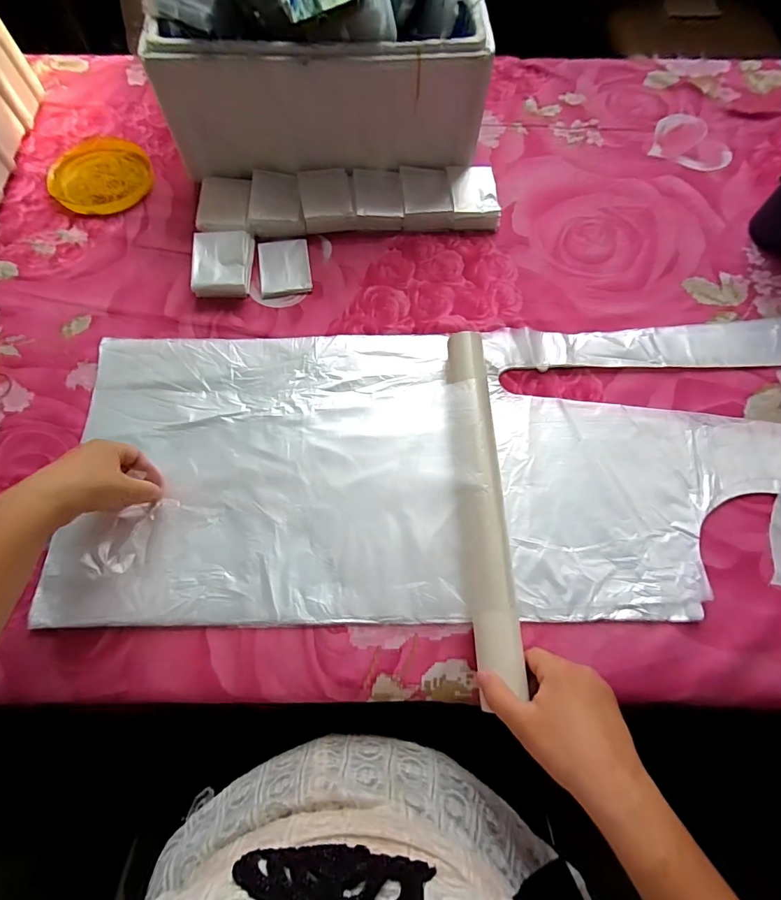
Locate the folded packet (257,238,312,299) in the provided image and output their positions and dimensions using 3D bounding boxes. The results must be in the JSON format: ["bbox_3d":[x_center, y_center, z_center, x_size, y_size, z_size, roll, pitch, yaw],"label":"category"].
[{"bbox_3d":[-0.135,-0.234,0.553,0.064,0.006,0.086,-8,67,-4],"label":"folded packet"}]

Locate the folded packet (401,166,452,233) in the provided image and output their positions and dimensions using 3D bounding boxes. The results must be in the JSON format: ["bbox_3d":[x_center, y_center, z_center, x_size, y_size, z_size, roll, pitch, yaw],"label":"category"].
[{"bbox_3d":[0.048,-0.340,0.588,0.064,0.029,0.093,-3,67,-2],"label":"folded packet"}]

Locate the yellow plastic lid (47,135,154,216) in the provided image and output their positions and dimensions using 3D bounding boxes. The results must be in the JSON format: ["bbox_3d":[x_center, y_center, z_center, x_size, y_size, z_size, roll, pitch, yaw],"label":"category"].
[{"bbox_3d":[-0.404,-0.388,0.605,0.132,0.013,0.144,0,67,0],"label":"yellow plastic lid"}]

